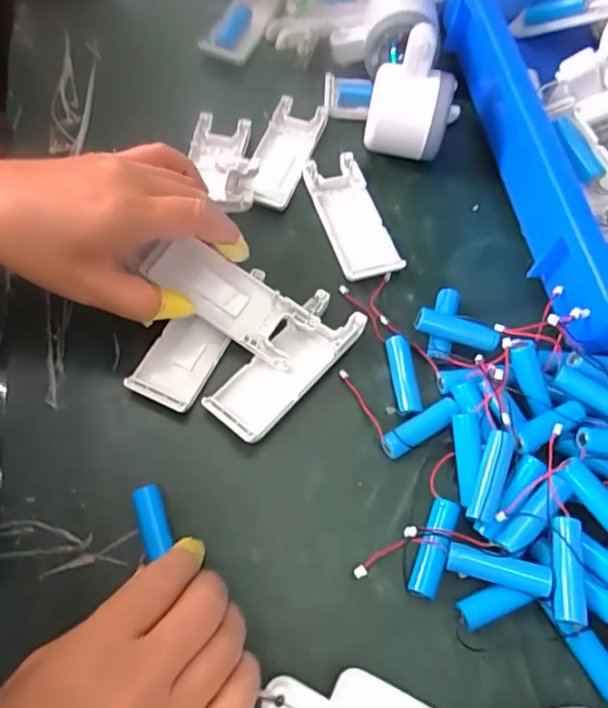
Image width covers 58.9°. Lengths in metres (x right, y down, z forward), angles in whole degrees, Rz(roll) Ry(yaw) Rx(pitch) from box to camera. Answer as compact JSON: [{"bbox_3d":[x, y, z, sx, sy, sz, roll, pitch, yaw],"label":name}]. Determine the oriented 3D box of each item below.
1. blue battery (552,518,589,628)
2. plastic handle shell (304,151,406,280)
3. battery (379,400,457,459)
[{"bbox_3d":[0.130,0.106,0.265,0.018,0.013,0.049,10,64,2],"label":"blue battery"},{"bbox_3d":[0.032,-0.095,0.377,0.039,0.014,0.099,-17,66,-11],"label":"plastic handle shell"},{"bbox_3d":[0.067,0.043,0.312,0.049,0.017,0.013,-28,69,-15],"label":"battery"}]

